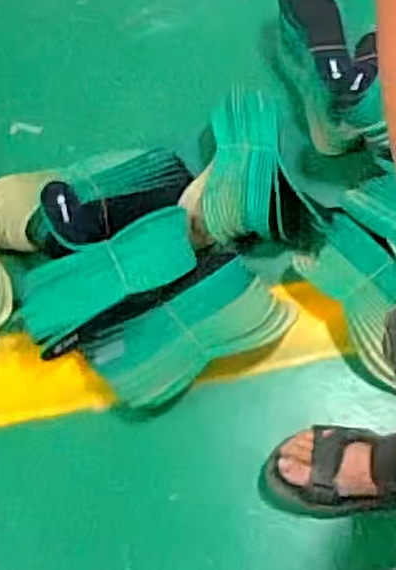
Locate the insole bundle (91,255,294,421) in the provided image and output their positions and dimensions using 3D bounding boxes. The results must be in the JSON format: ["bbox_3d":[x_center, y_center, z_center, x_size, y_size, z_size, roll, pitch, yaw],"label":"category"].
[{"bbox_3d":[-0.003,0.063,1.043,0.283,0.075,0.133,-32,68,-16],"label":"insole bundle"}]

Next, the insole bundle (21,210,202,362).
[{"bbox_3d":[-0.117,-0.013,1.063,0.278,0.061,0.122,-29,67,-15],"label":"insole bundle"}]

